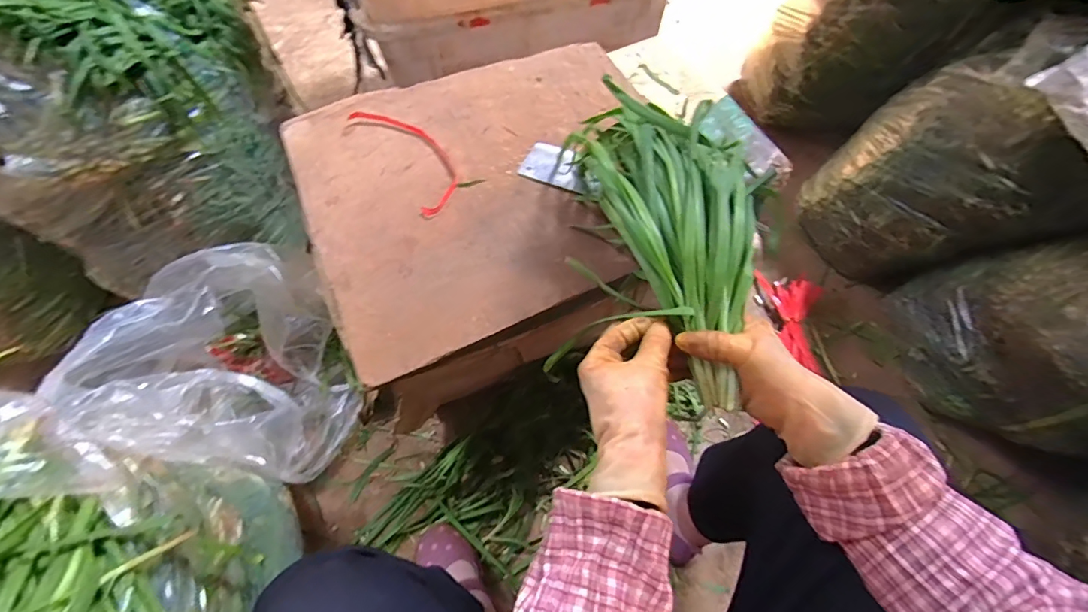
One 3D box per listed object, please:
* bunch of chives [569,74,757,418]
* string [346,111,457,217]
[{"bbox_3d":[0.131,-0.073,0.460,0.142,0.075,0.321,-14,72,-7],"label":"bunch of chives"},{"bbox_3d":[-0.194,-0.222,0.706,0.078,0.014,0.232,-32,67,-15],"label":"string"}]

